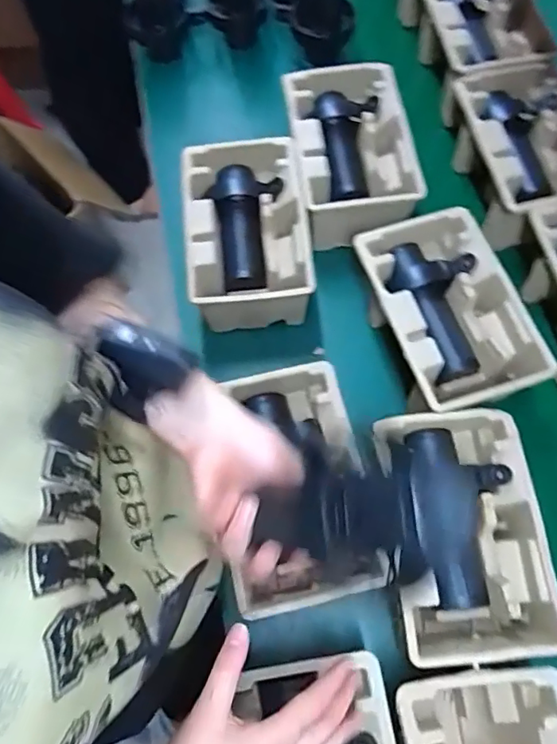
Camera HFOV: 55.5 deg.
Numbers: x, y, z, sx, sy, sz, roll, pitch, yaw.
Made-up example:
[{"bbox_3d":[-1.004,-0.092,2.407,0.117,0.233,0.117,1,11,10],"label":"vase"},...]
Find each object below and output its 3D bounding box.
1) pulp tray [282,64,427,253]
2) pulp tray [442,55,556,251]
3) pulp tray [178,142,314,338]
[{"bbox_3d":[0.093,-0.282,0.708,0.149,0.097,0.235,-8,69,-1],"label":"pulp tray"},{"bbox_3d":[0.320,-0.299,0.691,0.146,0.065,0.226,-8,69,-1],"label":"pulp tray"},{"bbox_3d":[-0.041,-0.169,0.669,0.145,0.094,0.221,-7,69,0],"label":"pulp tray"}]

